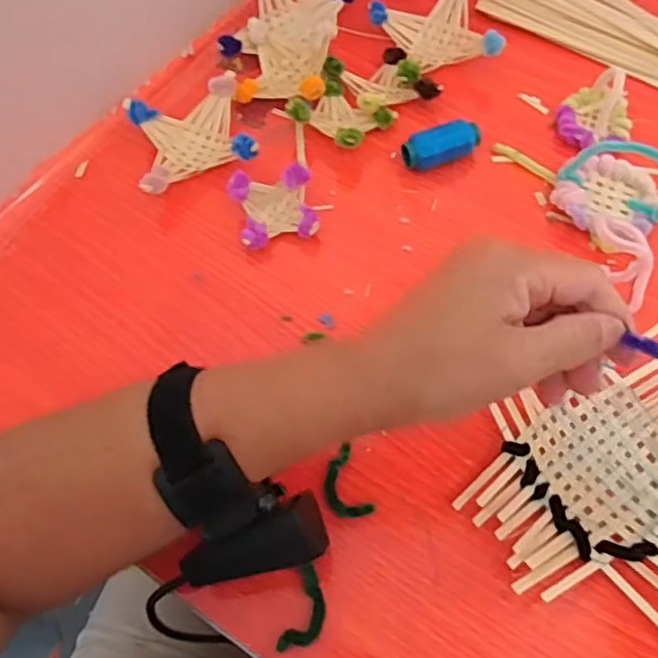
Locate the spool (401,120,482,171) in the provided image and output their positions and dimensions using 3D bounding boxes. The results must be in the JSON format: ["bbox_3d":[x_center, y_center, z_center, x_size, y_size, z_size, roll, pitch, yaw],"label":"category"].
[{"bbox_3d":[0.082,-0.130,0.482,0.055,0.025,0.023,-18,64,-6],"label":"spool"}]

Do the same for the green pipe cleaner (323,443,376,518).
[{"bbox_3d":[0.008,0.090,0.380,0.023,0.006,0.039,-22,65,-8],"label":"green pipe cleaner"}]

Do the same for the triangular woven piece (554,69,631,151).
[{"bbox_3d":[0.198,-0.163,0.480,0.051,0.034,0.060,23,67,13],"label":"triangular woven piece"}]

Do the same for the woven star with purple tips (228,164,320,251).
[{"bbox_3d":[-0.037,-0.084,0.460,0.054,0.034,0.052,-11,64,-3],"label":"woven star with purple tips"}]

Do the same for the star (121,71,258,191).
[{"bbox_3d":[-0.099,-0.138,0.486,0.085,0.034,0.077,-21,65,-8],"label":"star"}]

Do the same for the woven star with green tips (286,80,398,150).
[{"bbox_3d":[0.009,-0.160,0.495,0.060,0.030,0.058,30,69,16],"label":"woven star with green tips"}]

